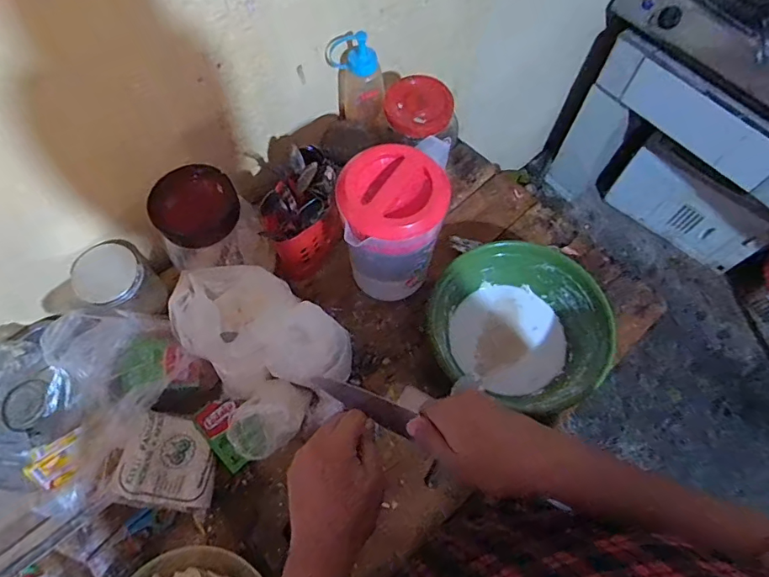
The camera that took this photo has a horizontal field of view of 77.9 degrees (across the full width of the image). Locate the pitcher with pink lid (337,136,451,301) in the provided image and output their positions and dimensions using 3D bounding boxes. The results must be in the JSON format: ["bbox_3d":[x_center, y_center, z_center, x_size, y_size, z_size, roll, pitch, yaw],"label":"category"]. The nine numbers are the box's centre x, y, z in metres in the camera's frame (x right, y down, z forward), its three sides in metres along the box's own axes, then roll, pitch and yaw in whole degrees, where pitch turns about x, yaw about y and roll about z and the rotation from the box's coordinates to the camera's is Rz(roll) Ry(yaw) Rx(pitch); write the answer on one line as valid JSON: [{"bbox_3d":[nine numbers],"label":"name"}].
[{"bbox_3d":[0.011,-0.079,0.641,0.125,0.236,0.140,-1,66,-1],"label":"pitcher with pink lid"}]

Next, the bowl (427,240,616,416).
[{"bbox_3d":[0.186,0.055,0.682,0.233,0.099,0.217,0,66,0],"label":"bowl"}]

